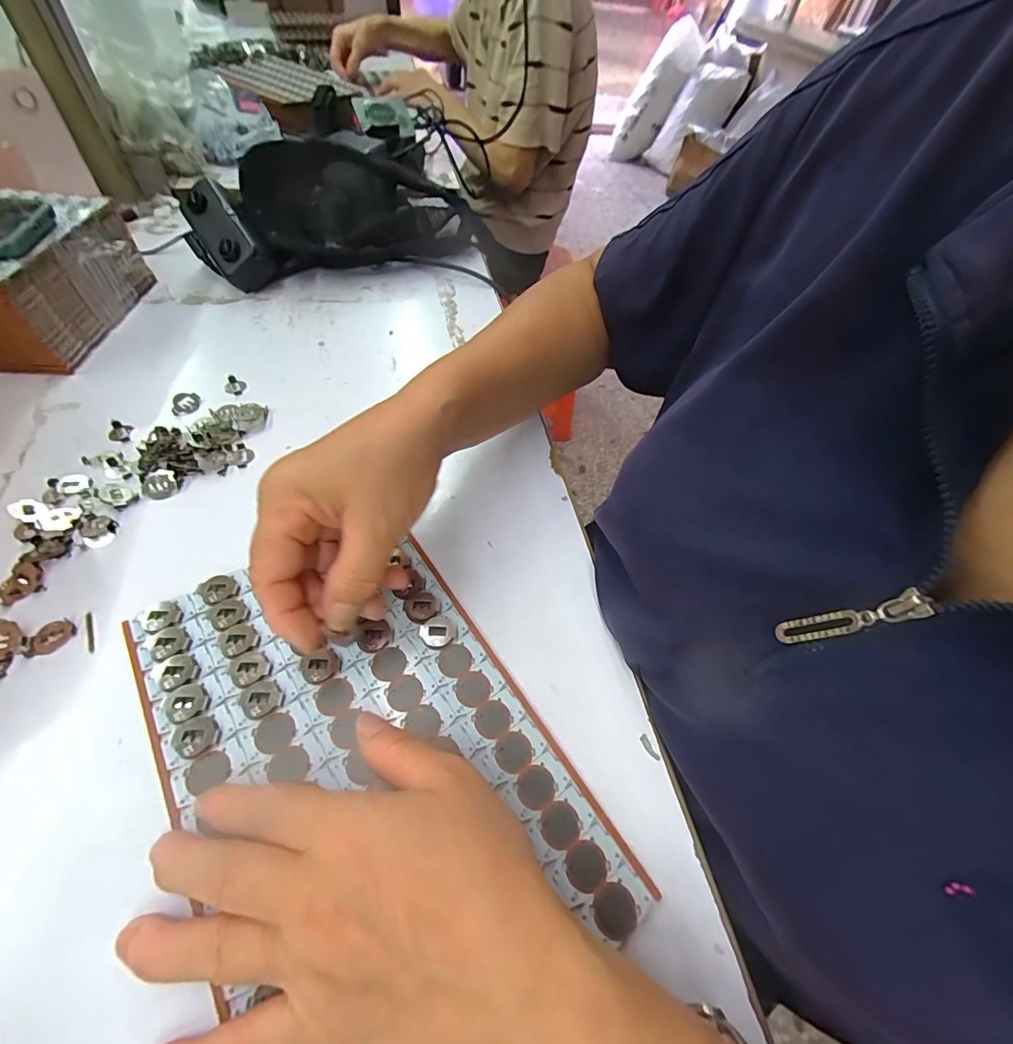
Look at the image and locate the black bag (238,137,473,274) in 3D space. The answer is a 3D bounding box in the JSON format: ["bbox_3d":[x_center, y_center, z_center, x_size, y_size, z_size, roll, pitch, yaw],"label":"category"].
[{"bbox_3d":[-0.156,-0.351,0.495,0.228,0.082,0.142,-23,59,-20],"label":"black bag"}]

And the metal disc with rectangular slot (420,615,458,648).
[{"bbox_3d":[-0.038,0.062,0.254,0.019,0.004,0.018,2,54,-3],"label":"metal disc with rectangular slot"}]

